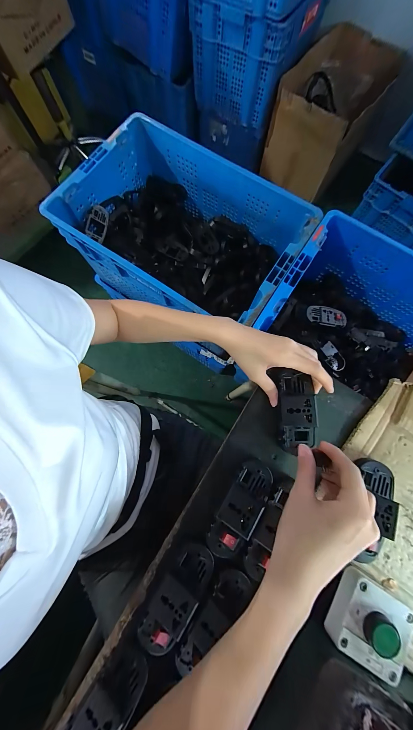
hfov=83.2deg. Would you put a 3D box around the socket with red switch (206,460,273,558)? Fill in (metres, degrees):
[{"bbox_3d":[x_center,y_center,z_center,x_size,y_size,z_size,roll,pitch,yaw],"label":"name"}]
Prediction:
[{"bbox_3d":[0.041,0.172,0.276,0.044,0.026,0.113,33,79,6],"label":"socket with red switch"}]

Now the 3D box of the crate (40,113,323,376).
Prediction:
[{"bbox_3d":[-0.057,-0.336,0.708,0.565,0.303,0.390,34,79,6],"label":"crate"}]

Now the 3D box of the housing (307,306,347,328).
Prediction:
[{"bbox_3d":[0.294,-0.119,0.566,0.107,0.010,0.046,7,77,-13],"label":"housing"}]

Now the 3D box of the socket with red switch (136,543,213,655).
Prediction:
[{"bbox_3d":[-0.034,0.260,0.255,0.043,0.026,0.111,30,79,6],"label":"socket with red switch"}]

